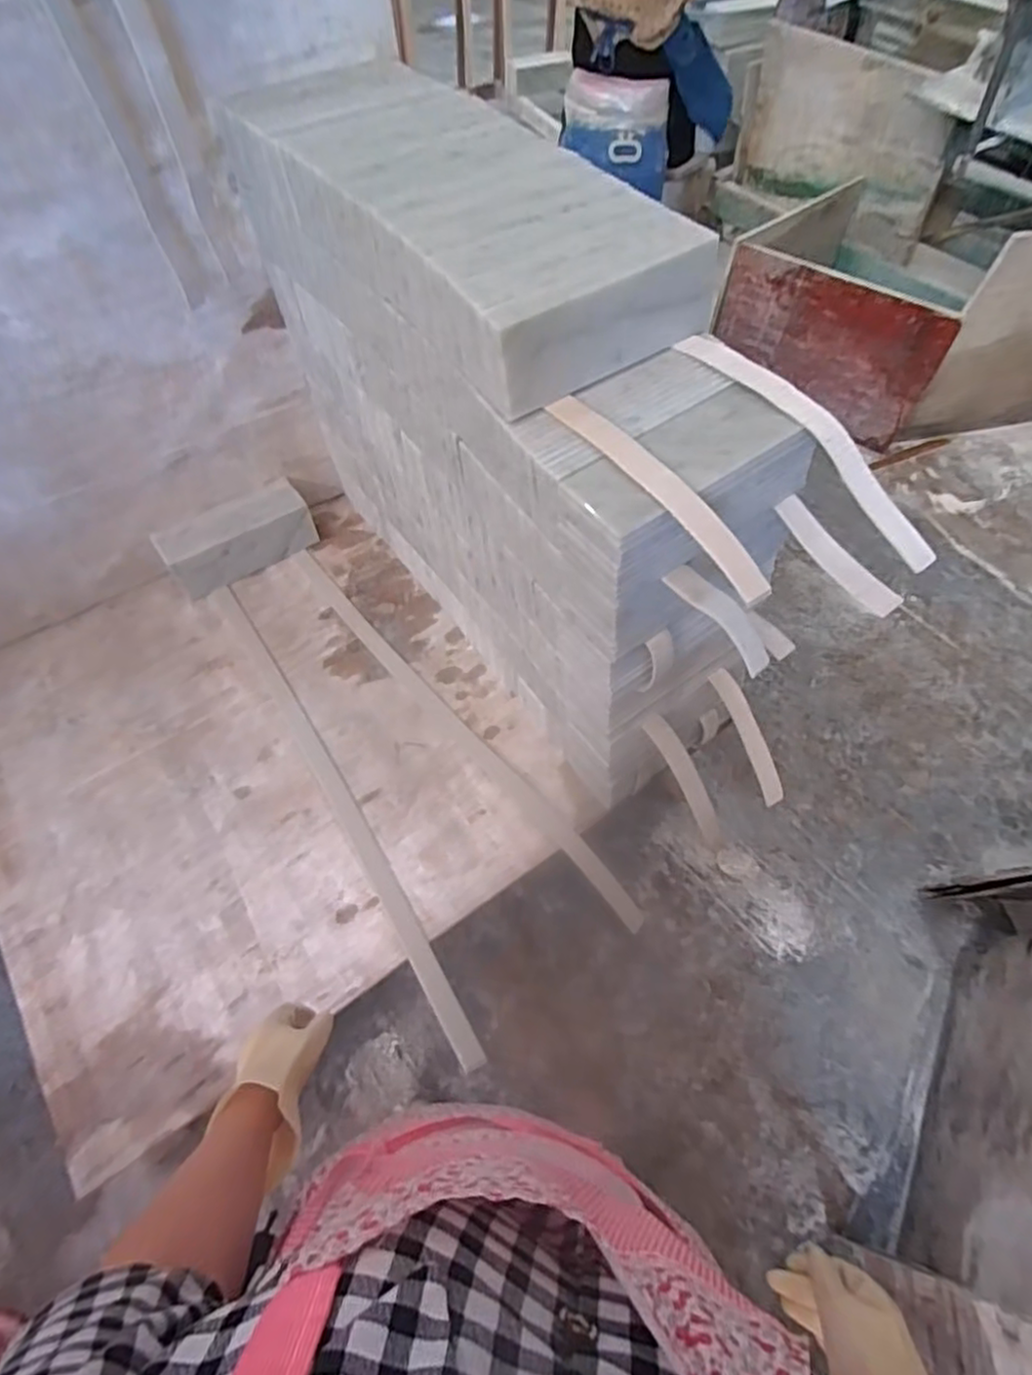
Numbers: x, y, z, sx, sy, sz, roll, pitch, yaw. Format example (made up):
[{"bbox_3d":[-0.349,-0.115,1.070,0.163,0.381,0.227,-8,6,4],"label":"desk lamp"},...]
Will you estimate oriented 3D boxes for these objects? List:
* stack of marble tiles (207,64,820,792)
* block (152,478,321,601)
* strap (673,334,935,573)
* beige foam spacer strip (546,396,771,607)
[{"bbox_3d":[-0.010,-0.386,1.096,0.317,0.727,1.096,-32,62,-17],"label":"stack of marble tiles"},{"bbox_3d":[-0.599,-0.324,1.424,0.299,0.107,0.131,-32,62,-17],"label":"block"},{"bbox_3d":[0.336,-0.287,0.744,0.043,0.058,0.388,-35,79,-19],"label":"strap"},{"bbox_3d":[0.150,-0.212,0.707,0.041,0.051,0.321,-32,62,-18],"label":"beige foam spacer strip"}]

